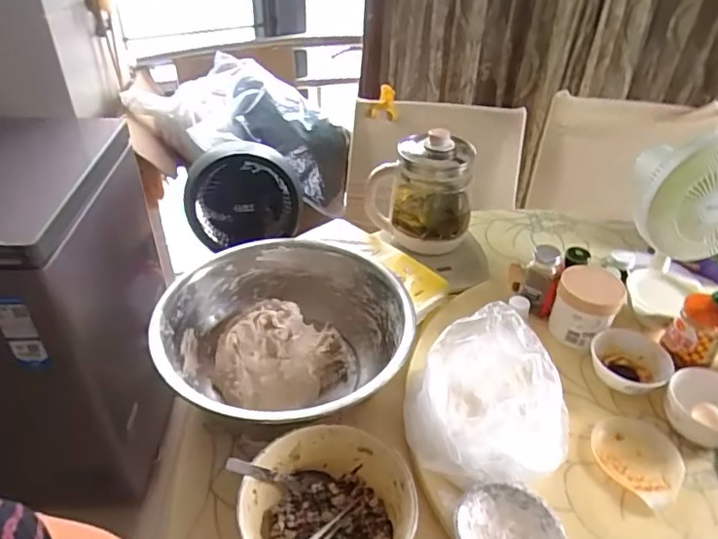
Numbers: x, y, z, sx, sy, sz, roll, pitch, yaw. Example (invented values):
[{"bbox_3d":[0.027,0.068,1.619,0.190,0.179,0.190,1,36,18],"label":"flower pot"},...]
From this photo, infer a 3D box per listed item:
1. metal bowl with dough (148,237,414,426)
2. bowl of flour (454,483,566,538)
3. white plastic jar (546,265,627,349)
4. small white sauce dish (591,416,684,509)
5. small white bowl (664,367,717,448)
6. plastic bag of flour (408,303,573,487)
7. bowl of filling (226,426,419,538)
[{"bbox_3d":[-0.113,0.111,0.843,0.369,0.132,0.361,1,38,-1],"label":"metal bowl with dough"},{"bbox_3d":[0.169,0.309,0.620,0.117,0.038,0.115,1,38,-1],"label":"bowl of flour"},{"bbox_3d":[0.372,0.061,0.891,0.094,0.093,0.112,22,42,23],"label":"white plastic jar"},{"bbox_3d":[0.373,0.247,0.723,0.107,0.018,0.110,1,38,-1],"label":"small white sauce dish"},{"bbox_3d":[0.482,0.189,0.745,0.104,0.076,0.086,30,46,30],"label":"small white bowl"},{"bbox_3d":[0.171,0.175,0.695,0.181,0.142,0.200,22,42,23],"label":"plastic bag of flour"},{"bbox_3d":[-0.041,0.286,0.645,0.197,0.084,0.189,1,38,-1],"label":"bowl of filling"}]

